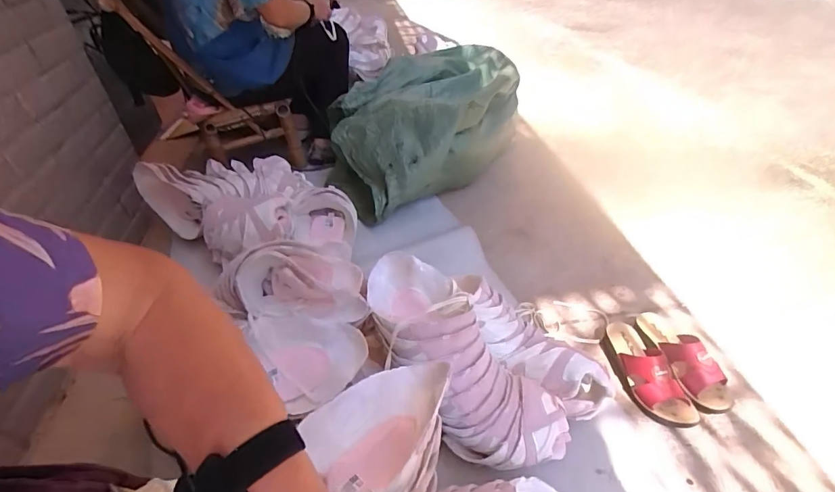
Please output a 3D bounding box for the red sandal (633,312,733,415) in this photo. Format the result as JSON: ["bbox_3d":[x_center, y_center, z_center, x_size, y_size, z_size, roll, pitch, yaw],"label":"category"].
[{"bbox_3d":[0.517,0.209,0.881,0.083,0.077,0.232,-7,39,-5],"label":"red sandal"}]

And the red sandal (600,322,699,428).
[{"bbox_3d":[0.436,0.231,0.860,0.093,0.082,0.229,-8,39,-7],"label":"red sandal"}]

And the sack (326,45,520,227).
[{"bbox_3d":[0.050,-0.387,1.453,0.684,0.315,0.497,-25,43,-23],"label":"sack"}]

